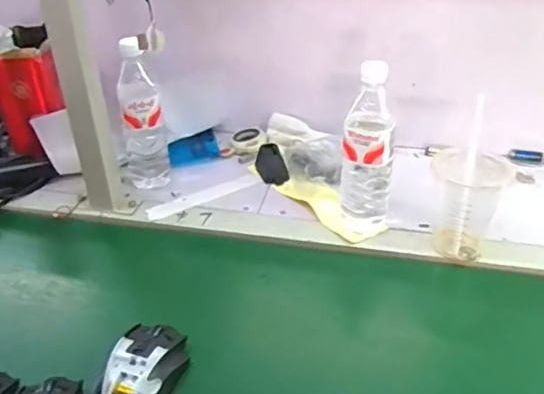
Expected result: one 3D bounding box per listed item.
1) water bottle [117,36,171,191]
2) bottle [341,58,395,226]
[{"bbox_3d":[-0.203,-0.124,0.863,0.076,0.217,0.079,-9,36,-10],"label":"water bottle"},{"bbox_3d":[0.124,-0.062,0.737,0.063,0.211,0.056,11,38,17],"label":"bottle"}]

